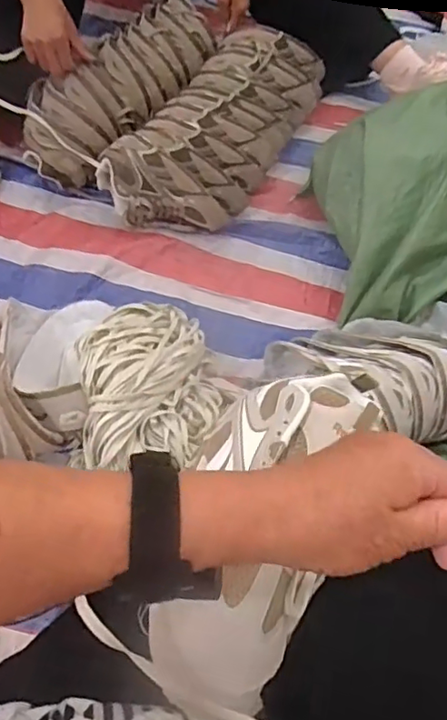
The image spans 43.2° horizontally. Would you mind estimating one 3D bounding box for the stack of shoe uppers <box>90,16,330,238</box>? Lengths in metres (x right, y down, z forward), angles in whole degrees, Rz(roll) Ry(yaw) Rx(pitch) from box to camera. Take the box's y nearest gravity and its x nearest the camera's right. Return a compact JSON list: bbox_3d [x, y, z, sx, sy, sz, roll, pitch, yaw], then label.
[{"bbox_3d":[0.001,-0.448,1.057,0.218,0.142,0.508,28,67,12],"label":"stack of shoe uppers"}]

